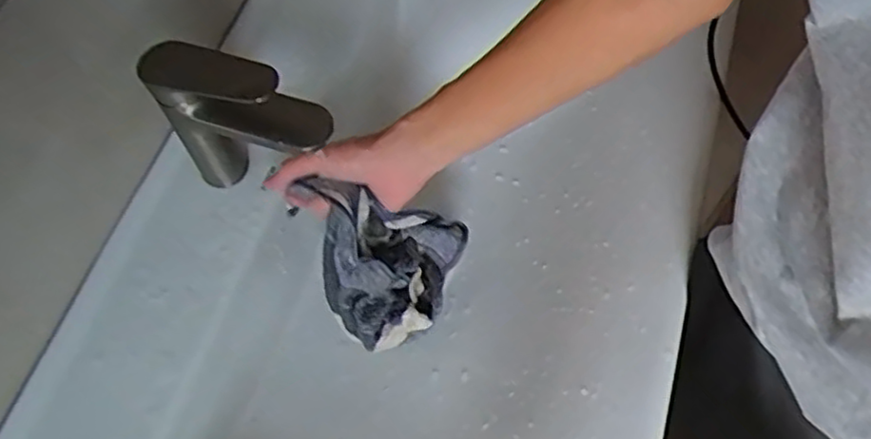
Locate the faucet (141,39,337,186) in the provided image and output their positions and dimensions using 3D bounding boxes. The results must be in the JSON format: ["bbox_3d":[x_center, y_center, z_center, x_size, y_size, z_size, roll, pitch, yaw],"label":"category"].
[{"bbox_3d":[-0.153,-0.070,0.579,0.155,0.162,0.041,15,63,12],"label":"faucet"}]

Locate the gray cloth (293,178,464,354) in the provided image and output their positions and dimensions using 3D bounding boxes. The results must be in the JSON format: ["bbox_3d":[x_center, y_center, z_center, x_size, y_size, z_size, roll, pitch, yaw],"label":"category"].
[{"bbox_3d":[-0.038,0.041,0.647,0.133,0.138,0.109,-9,60,0],"label":"gray cloth"}]

